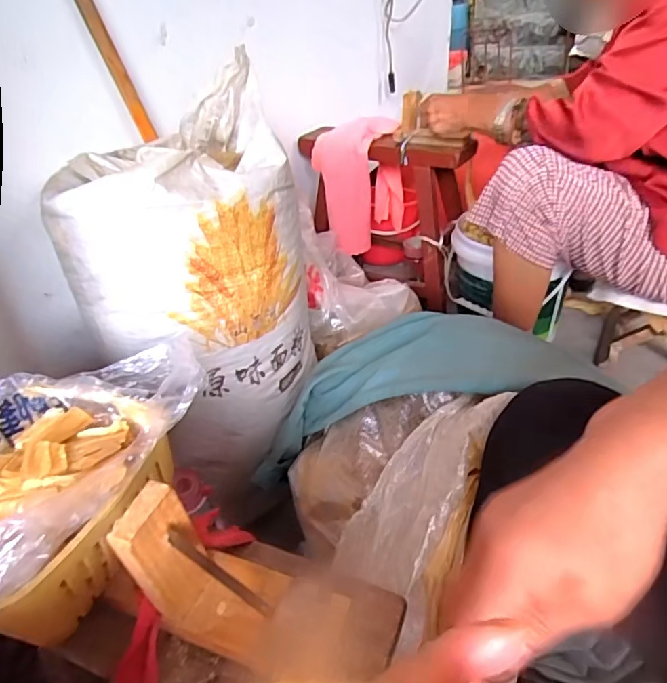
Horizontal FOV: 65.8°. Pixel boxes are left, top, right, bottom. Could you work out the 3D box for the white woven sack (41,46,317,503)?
[{"bbox_3d":[-0.161,-0.064,0.717,0.212,0.432,0.310,14,39,25],"label":"white woven sack"}]

